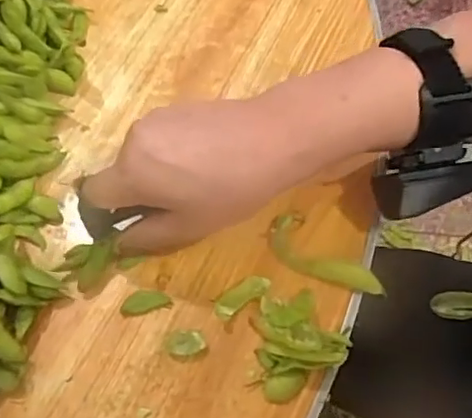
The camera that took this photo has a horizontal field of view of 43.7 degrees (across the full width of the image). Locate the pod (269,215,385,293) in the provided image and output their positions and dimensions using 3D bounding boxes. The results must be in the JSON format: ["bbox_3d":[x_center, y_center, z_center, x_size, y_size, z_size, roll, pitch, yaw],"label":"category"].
[{"bbox_3d":[0.051,0.031,0.360,0.078,0.013,0.029,40,70,21],"label":"pod"}]

